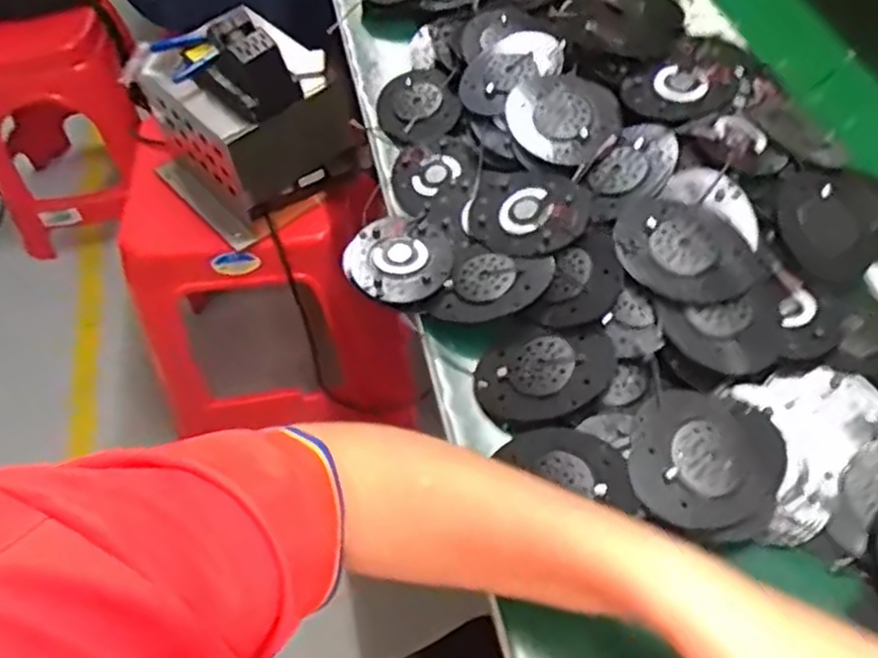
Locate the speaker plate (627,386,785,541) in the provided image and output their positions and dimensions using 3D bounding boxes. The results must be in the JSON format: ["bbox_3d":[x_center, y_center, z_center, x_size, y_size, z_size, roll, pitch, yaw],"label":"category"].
[{"bbox_3d":[0.145,0.072,0.412,0.078,0.016,0.082,-2,55,3],"label":"speaker plate"}]

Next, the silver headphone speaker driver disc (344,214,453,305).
[{"bbox_3d":[-0.027,-0.049,0.519,0.071,0.013,0.075,2,48,-2],"label":"silver headphone speaker driver disc"}]

